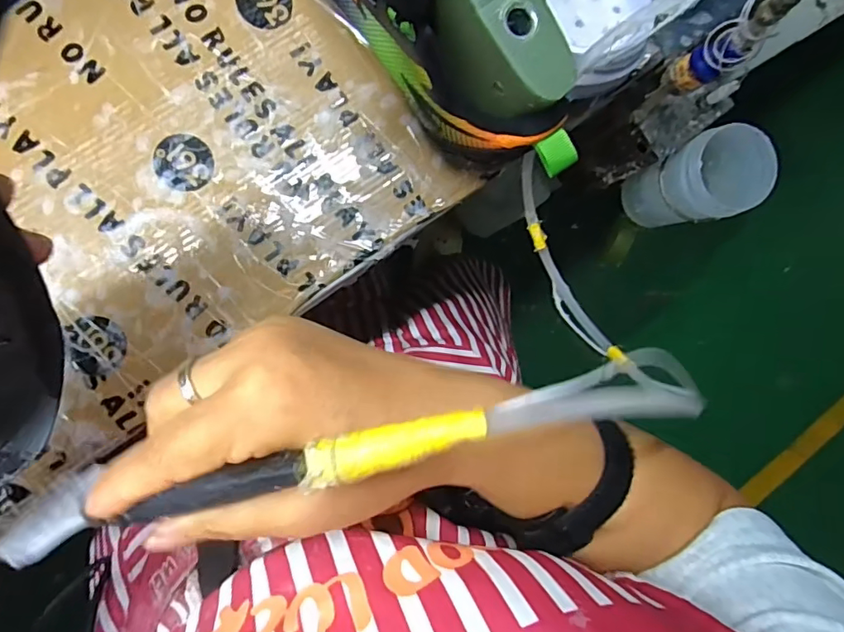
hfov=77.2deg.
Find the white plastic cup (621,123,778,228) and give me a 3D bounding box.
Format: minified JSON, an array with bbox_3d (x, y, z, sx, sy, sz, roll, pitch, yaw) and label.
[{"bbox_3d":[0.250,-0.121,0.489,0.074,0.117,0.068,0,91,-8],"label":"white plastic cup"}]

